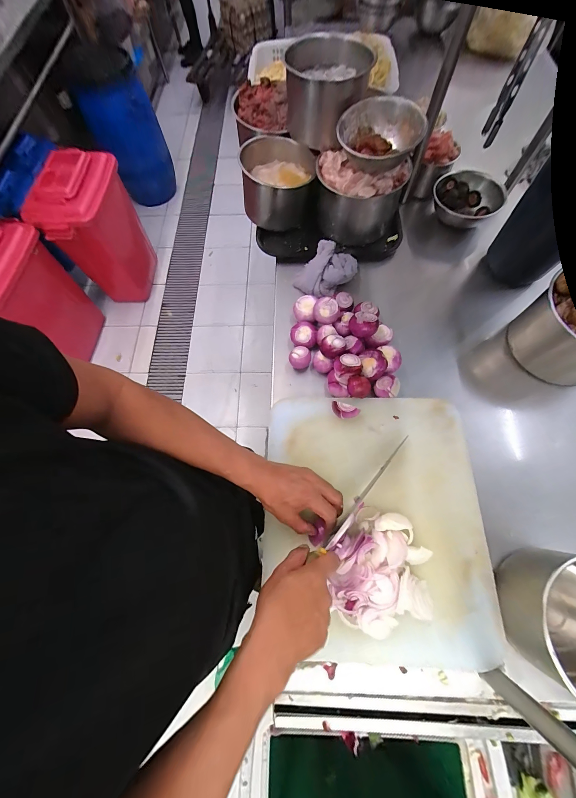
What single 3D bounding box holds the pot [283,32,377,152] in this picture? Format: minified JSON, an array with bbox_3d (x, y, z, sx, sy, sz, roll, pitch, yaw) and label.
[{"bbox_3d":[0.081,-0.641,0.590,0.158,0.126,0.162,-1,70,2],"label":"pot"}]

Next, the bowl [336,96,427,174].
[{"bbox_3d":[0.172,-0.495,0.540,0.153,0.060,0.138,-7,70,0],"label":"bowl"}]

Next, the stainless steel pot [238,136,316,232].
[{"bbox_3d":[-0.022,-0.502,0.680,0.165,0.112,0.145,0,70,2],"label":"stainless steel pot"}]

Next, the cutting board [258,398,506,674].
[{"bbox_3d":[0.135,0.191,0.468,0.339,0.031,0.388,2,70,3],"label":"cutting board"}]

